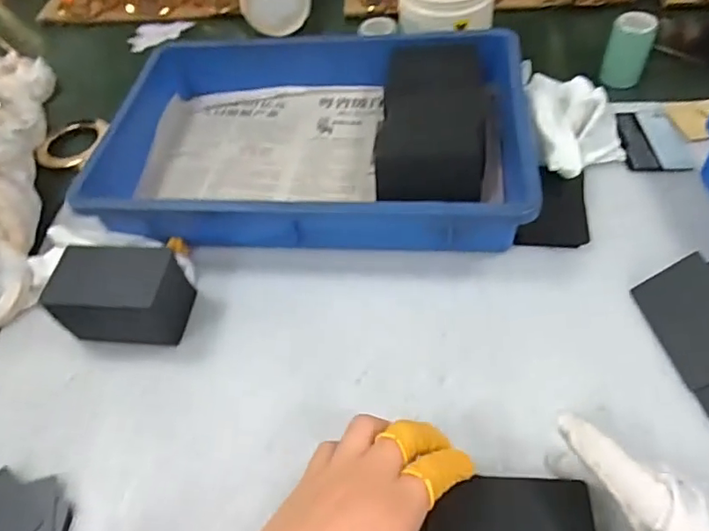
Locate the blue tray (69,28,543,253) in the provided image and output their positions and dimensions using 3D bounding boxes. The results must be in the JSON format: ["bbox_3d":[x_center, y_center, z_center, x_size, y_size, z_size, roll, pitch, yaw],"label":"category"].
[{"bbox_3d":[-0.038,-0.123,0.507,0.371,0.075,0.247,-1,53,4],"label":"blue tray"}]

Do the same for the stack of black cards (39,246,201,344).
[{"bbox_3d":[-0.177,0.020,0.413,0.088,0.063,0.058,2,54,6],"label":"stack of black cards"}]

